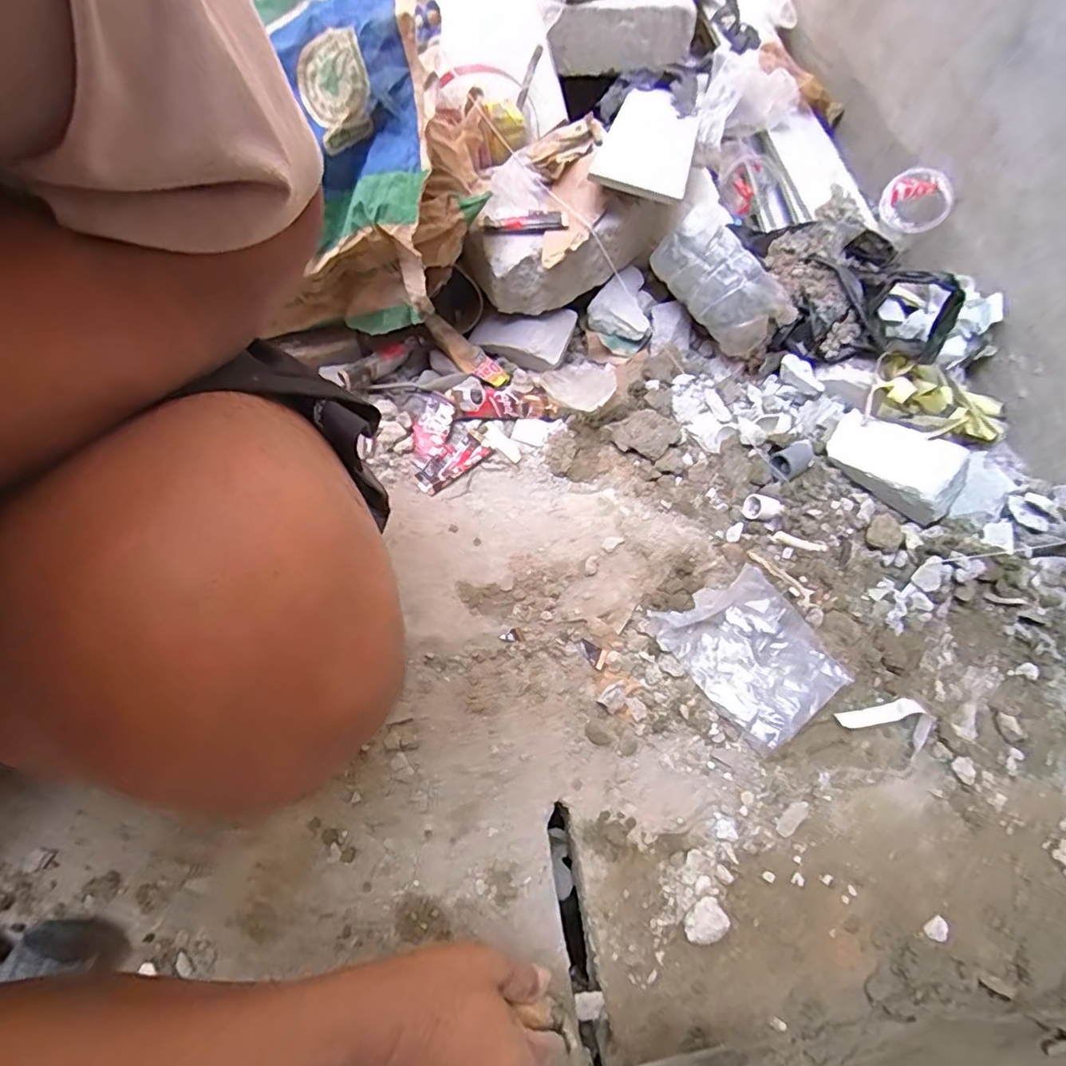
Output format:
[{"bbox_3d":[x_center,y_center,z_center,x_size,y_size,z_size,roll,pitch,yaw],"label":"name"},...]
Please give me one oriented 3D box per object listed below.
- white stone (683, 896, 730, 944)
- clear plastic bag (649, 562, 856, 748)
[{"bbox_3d":[0.144,0.328,0.478,0.036,0.018,0.029,-29,71,-13],"label":"white stone"},{"bbox_3d":[0.212,0.116,0.552,0.118,0.026,0.151,-34,72,-15],"label":"clear plastic bag"}]

